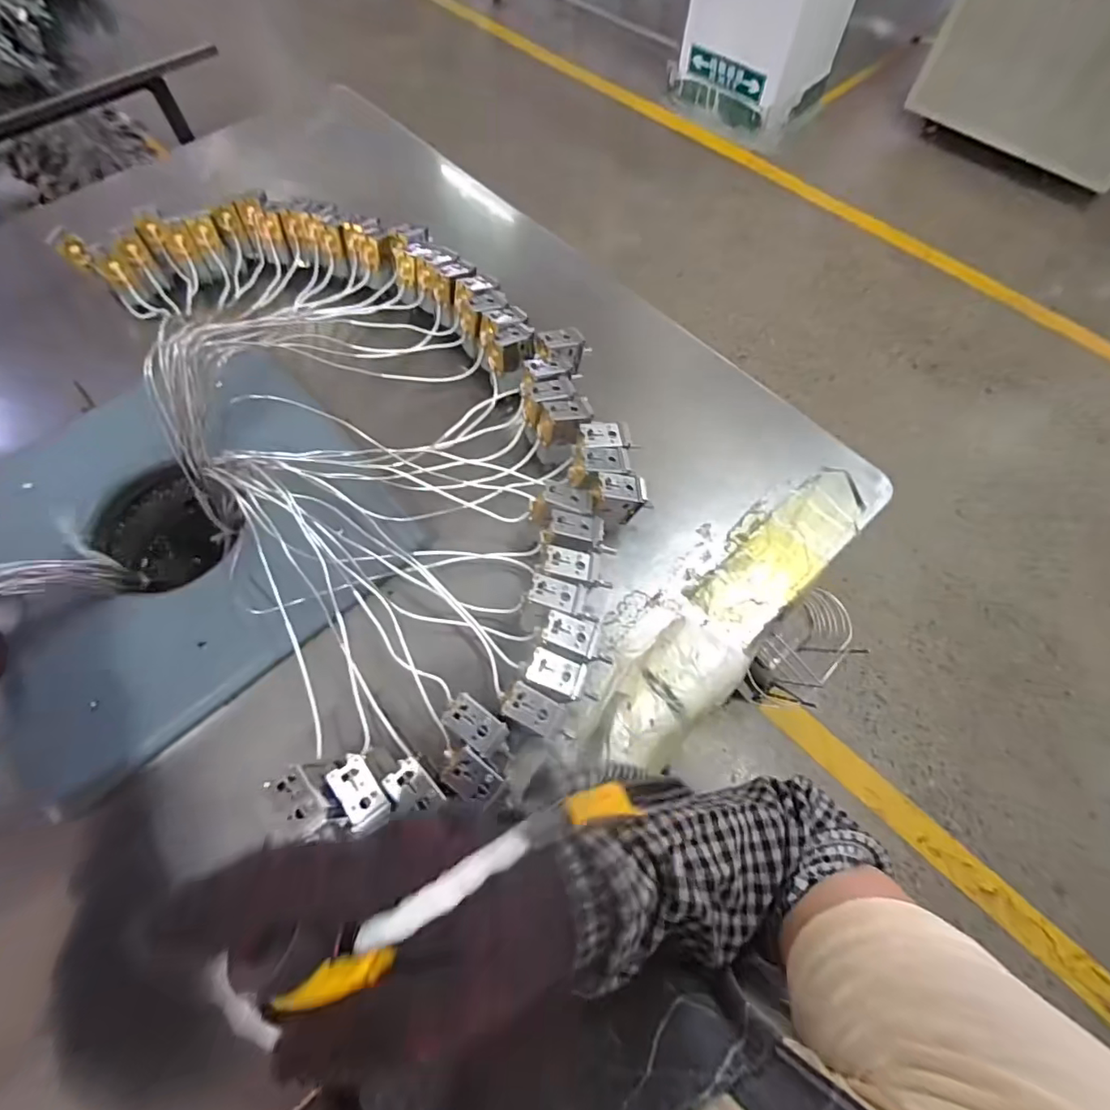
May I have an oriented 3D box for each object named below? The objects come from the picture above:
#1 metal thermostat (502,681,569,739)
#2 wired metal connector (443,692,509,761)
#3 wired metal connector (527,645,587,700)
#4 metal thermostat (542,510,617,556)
[{"bbox_3d":[-0.015,0.099,0.348,0.040,0.017,0.023,28,71,-10],"label":"metal thermostat"},{"bbox_3d":[-0.048,0.108,0.339,0.042,0.010,0.024,33,69,14],"label":"wired metal connector"},{"bbox_3d":[0.001,0.077,0.355,0.036,0.012,0.023,18,66,8],"label":"wired metal connector"},{"bbox_3d":[0.018,-0.017,0.400,0.052,0.018,0.026,5,65,2],"label":"metal thermostat"}]

